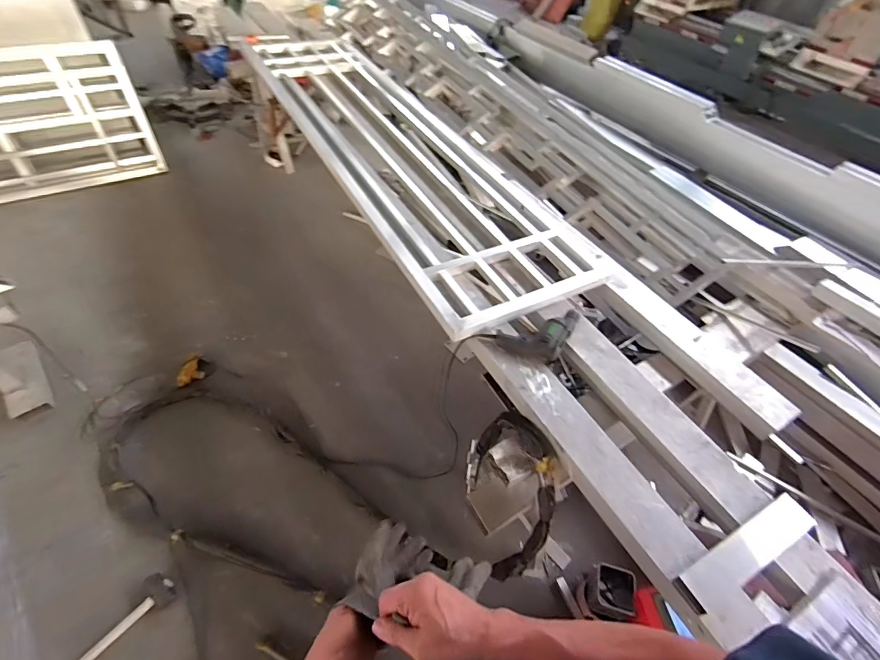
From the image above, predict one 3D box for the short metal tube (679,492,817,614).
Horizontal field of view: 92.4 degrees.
[{"bbox_3d":[0.648,0.469,0.893,0.346,0.046,0.081,-20,55,-22],"label":"short metal tube"}]

